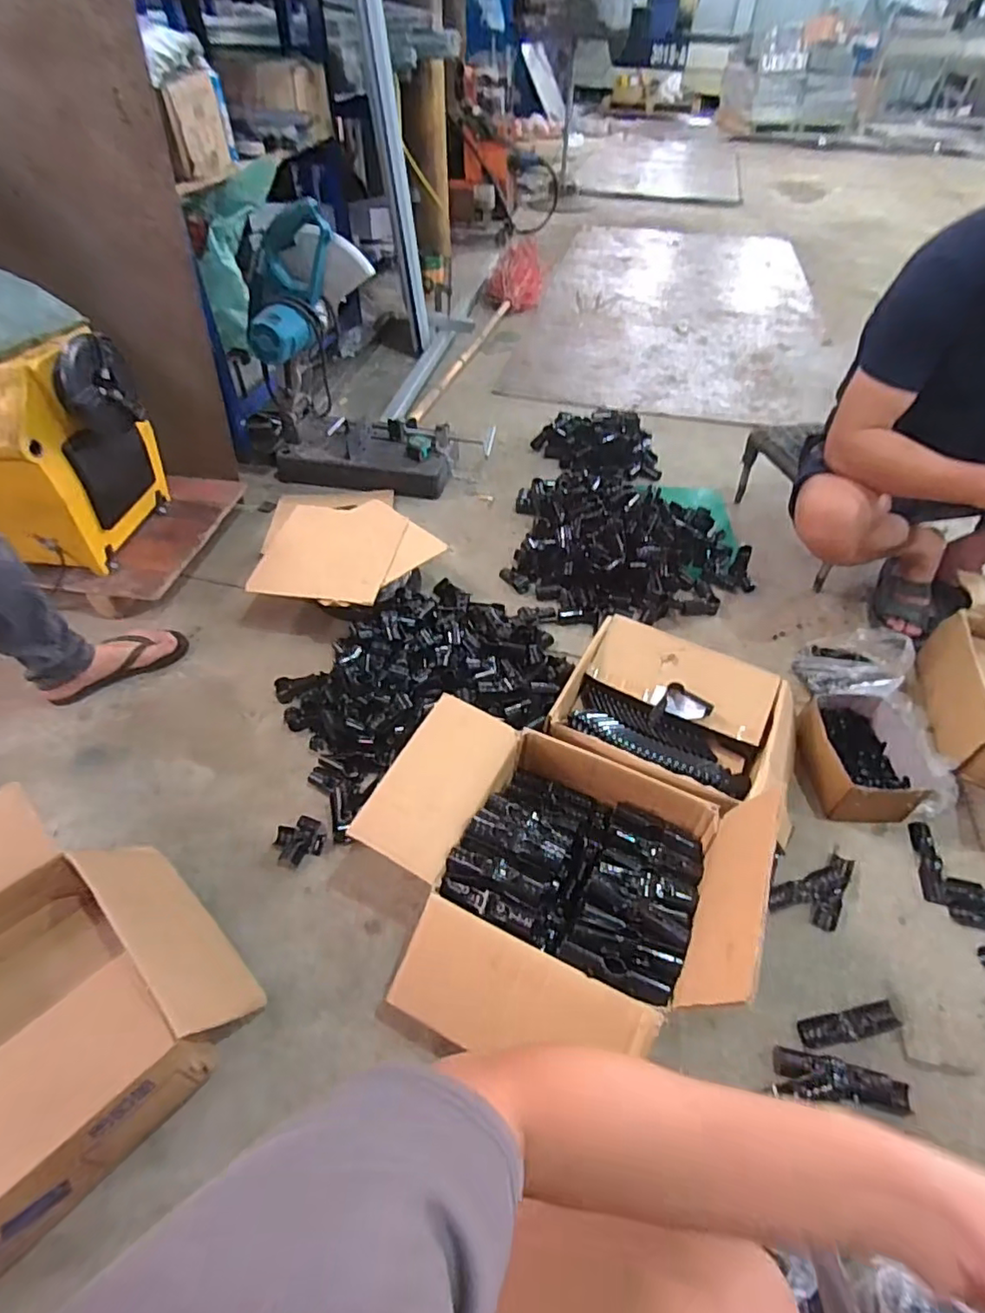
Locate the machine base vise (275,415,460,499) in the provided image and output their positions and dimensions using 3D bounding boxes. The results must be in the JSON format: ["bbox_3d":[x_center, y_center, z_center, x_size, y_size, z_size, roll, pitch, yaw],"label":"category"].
[{"bbox_3d":[-0.338,-0.551,1.605,0.451,0.104,0.239,13,50,9],"label":"machine base vise"}]

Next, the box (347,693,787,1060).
[{"bbox_3d":[0.064,0.274,0.774,0.476,0.208,0.409,19,51,14],"label":"box"}]

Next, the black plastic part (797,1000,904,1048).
[{"bbox_3d":[0.466,0.483,0.775,0.131,0.022,0.032,-8,50,-9],"label":"black plastic part"}]

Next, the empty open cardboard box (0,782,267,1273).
[{"bbox_3d":[-0.590,0.422,0.686,0.473,0.180,0.429,-36,59,-29],"label":"empty open cardboard box"}]

